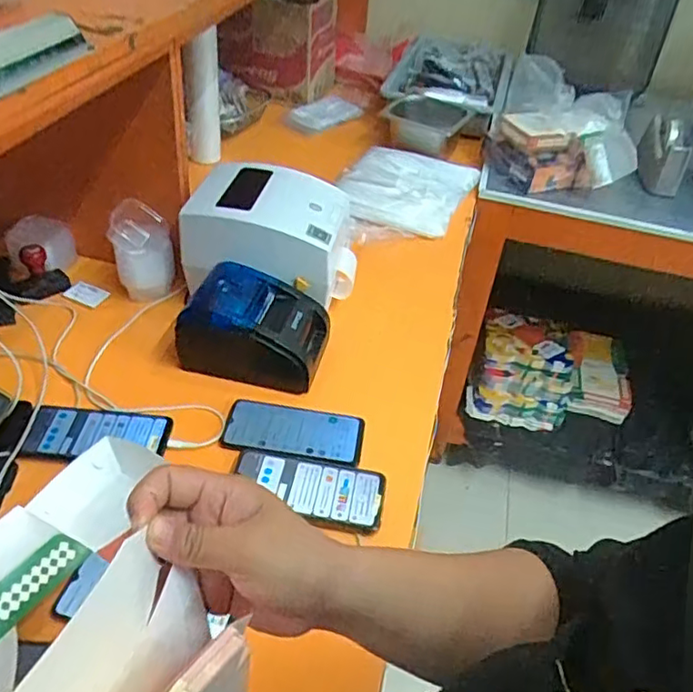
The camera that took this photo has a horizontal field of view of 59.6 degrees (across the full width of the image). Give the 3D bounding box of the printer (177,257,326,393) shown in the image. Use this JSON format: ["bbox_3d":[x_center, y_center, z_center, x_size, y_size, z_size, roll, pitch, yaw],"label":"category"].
[{"bbox_3d":[-0.120,-0.031,0.809,0.181,0.099,0.123,11,42,6],"label":"printer"}]

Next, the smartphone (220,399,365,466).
[{"bbox_3d":[-0.064,0.101,0.735,0.166,0.015,0.073,8,42,2],"label":"smartphone"}]

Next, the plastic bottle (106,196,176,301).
[{"bbox_3d":[-0.301,-0.135,0.900,0.084,0.128,0.076,-7,43,-14],"label":"plastic bottle"}]

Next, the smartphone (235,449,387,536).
[{"bbox_3d":[-0.042,0.157,0.677,0.167,0.010,0.076,10,42,4],"label":"smartphone"}]

